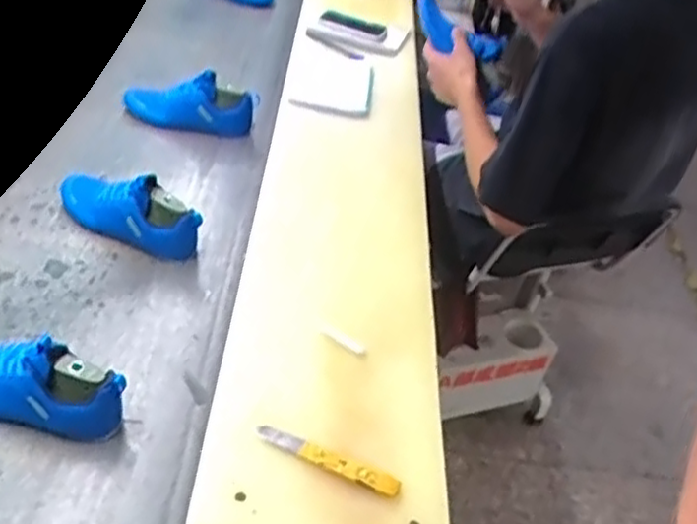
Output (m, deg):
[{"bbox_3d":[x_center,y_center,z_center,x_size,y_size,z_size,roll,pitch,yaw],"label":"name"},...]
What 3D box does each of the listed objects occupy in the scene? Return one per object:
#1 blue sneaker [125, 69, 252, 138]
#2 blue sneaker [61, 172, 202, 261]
[{"bbox_3d":[-0.319,-0.321,1.440,0.252,0.097,0.122,-1,42,-16],"label":"blue sneaker"},{"bbox_3d":[-0.362,-0.089,1.139,0.279,0.102,0.084,27,43,19],"label":"blue sneaker"}]

